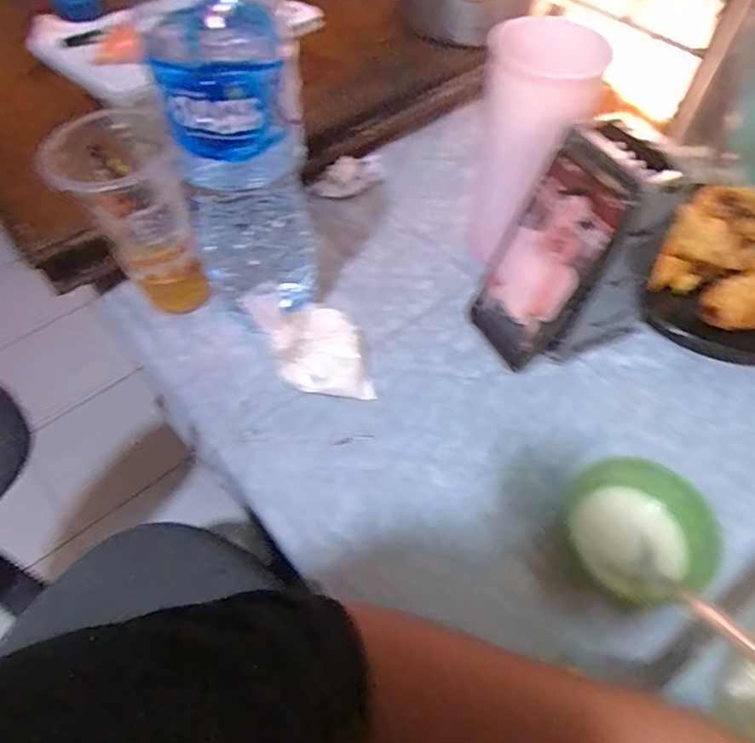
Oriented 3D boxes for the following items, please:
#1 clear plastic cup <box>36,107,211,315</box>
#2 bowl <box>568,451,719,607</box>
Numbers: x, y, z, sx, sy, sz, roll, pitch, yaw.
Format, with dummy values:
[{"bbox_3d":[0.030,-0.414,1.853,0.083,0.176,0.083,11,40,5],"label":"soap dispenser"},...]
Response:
[{"bbox_3d":[-0.198,-0.119,0.459,0.079,0.166,0.078,0,55,1],"label":"clear plastic cup"},{"bbox_3d":[0.173,0.105,0.365,0.083,0.040,0.086,0,55,1],"label":"bowl"}]

